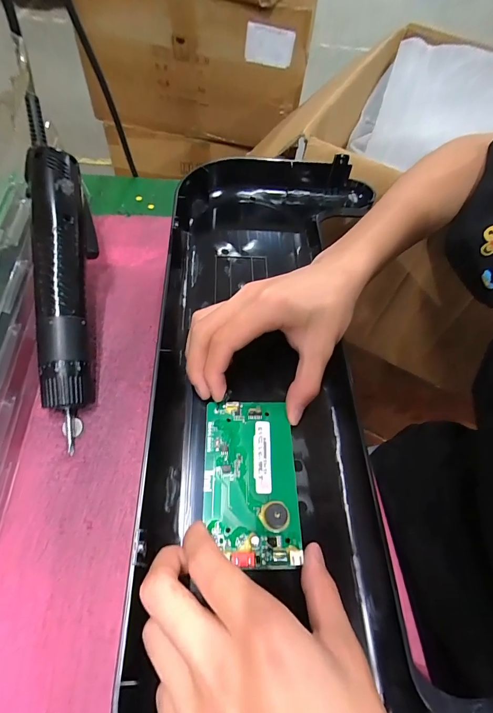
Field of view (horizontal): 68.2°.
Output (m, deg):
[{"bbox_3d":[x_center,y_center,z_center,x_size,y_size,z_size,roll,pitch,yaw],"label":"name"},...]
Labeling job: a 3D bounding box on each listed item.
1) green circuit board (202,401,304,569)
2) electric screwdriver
[{"bbox_3d":[0.003,0.078,0.241,0.061,0.011,0.104,0,58,-1],"label":"green circuit board"},{"bbox_3d":[-0.135,-0.065,0.271,0.036,0.031,0.244,-7,82,-5],"label":"electric screwdriver"}]

